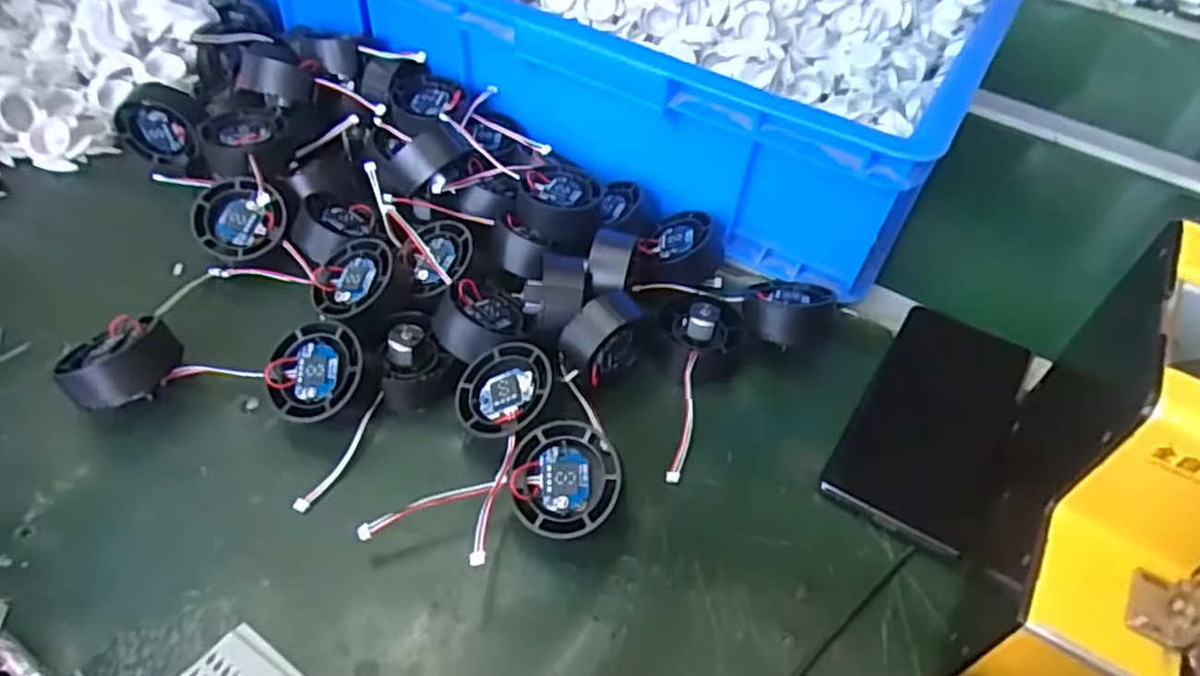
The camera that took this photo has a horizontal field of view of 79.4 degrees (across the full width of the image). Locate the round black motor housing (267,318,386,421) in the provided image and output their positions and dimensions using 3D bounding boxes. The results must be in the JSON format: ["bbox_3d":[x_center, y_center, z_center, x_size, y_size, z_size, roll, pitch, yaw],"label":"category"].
[{"bbox_3d":[-0.142,0.020,0.373,0.052,0.027,0.051,23,76,16],"label":"round black motor housing"}]

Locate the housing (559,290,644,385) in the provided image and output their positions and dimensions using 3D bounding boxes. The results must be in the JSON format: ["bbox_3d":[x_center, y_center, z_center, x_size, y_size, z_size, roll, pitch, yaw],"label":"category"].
[{"bbox_3d":[0.000,0.004,0.397,0.050,0.050,0.026,-29,57,-28],"label":"housing"}]

